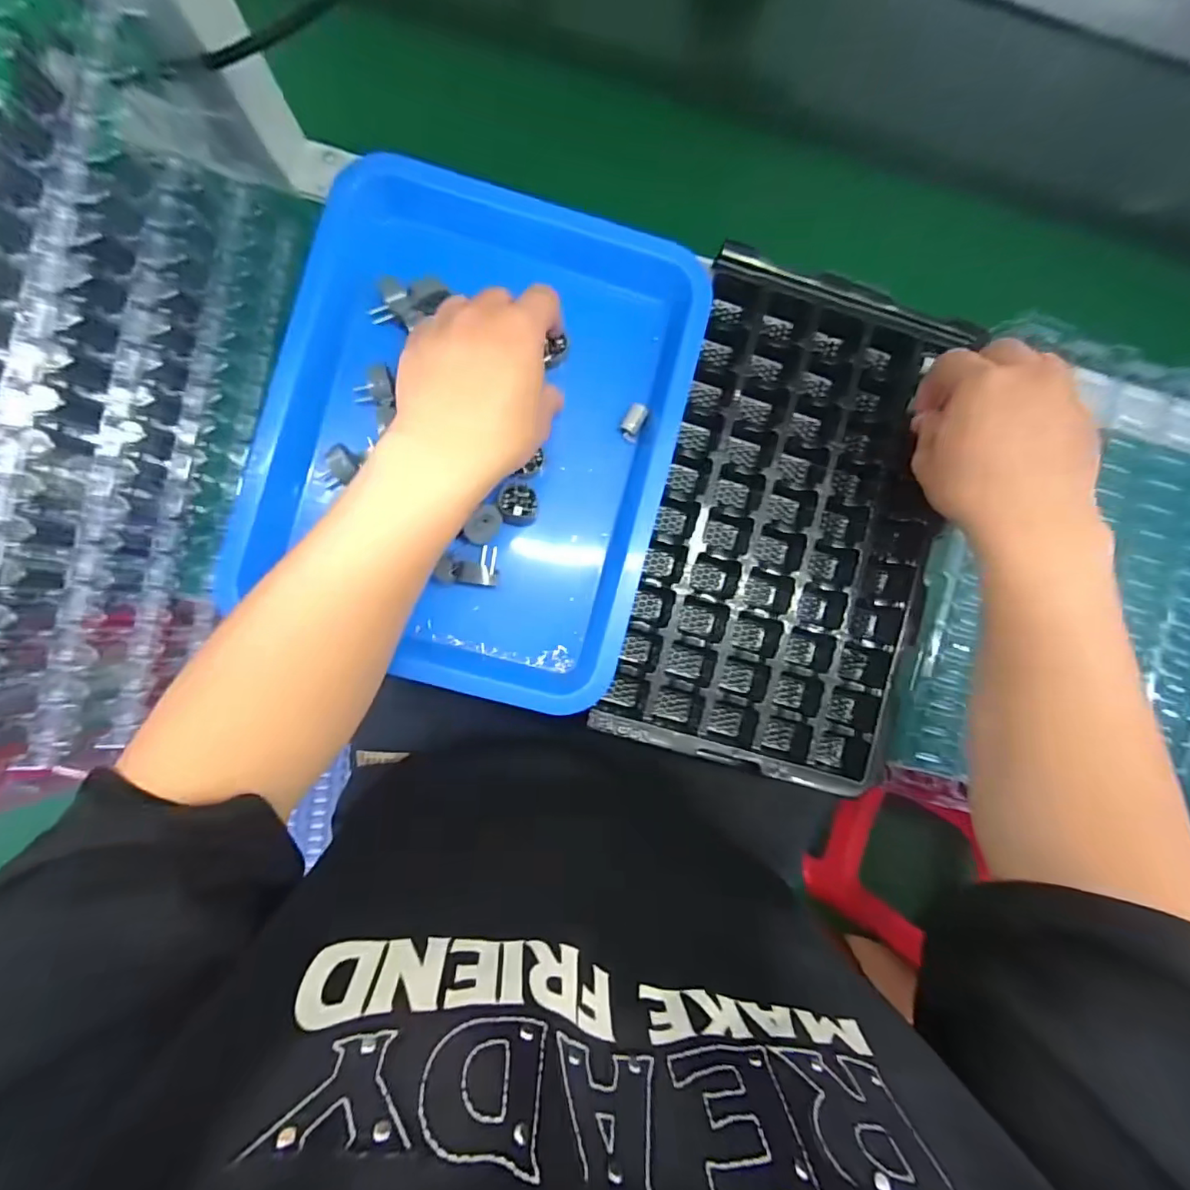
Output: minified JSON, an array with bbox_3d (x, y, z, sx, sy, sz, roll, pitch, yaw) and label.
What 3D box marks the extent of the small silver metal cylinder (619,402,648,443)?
[{"bbox_3d":[0.028,-0.125,0.384,0.014,0.014,0.022,25,85,-3],"label":"small silver metal cylinder"}]

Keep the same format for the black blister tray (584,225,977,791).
[{"bbox_3d":[0.140,-0.046,0.386,0.193,0.050,0.334,16,86,-4],"label":"black blister tray"}]

